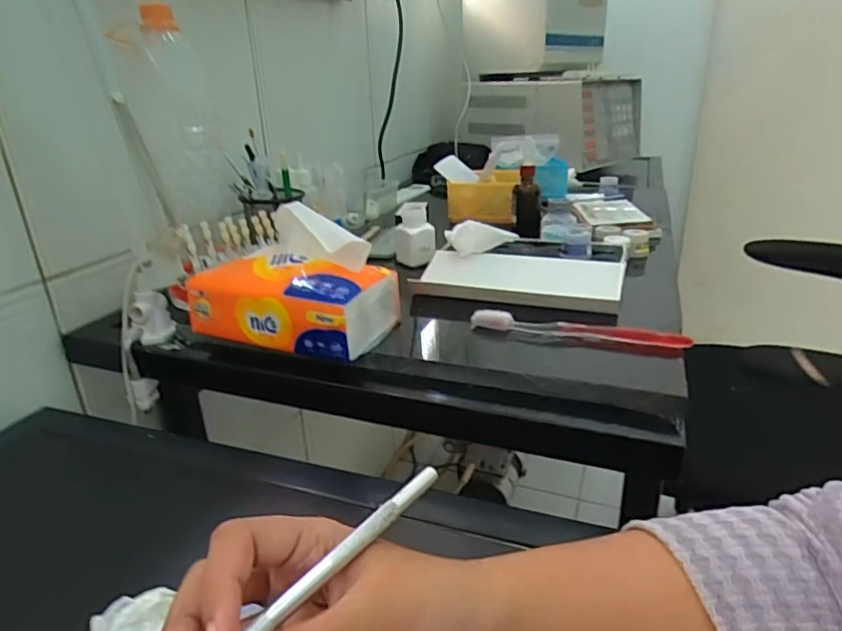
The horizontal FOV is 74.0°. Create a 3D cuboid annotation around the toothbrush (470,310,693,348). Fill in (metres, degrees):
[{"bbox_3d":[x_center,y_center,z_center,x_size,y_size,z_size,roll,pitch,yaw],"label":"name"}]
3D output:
[{"bbox_3d":[0.137,0.014,0.499,0.186,0.019,0.015,6,24,19],"label":"toothbrush"}]

